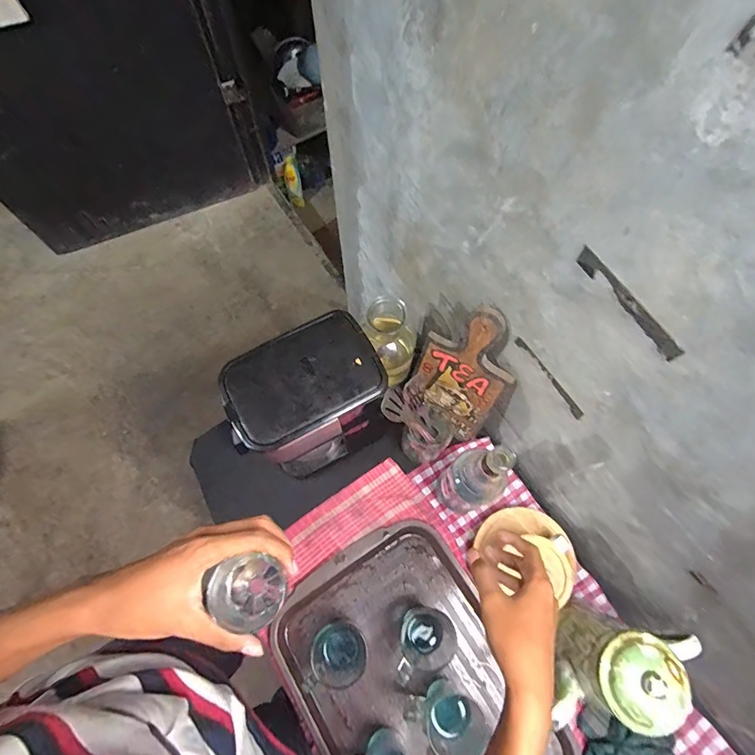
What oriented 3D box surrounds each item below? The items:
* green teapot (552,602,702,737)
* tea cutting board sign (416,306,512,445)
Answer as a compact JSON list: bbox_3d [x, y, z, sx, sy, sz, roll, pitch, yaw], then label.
[{"bbox_3d":[0.288,0.363,0.562,0.198,0.203,0.109,-5,69,-2],"label":"green teapot"},{"bbox_3d":[0.129,-0.003,0.662,0.130,0.256,0.019,32,55,14],"label":"tea cutting board sign"}]

